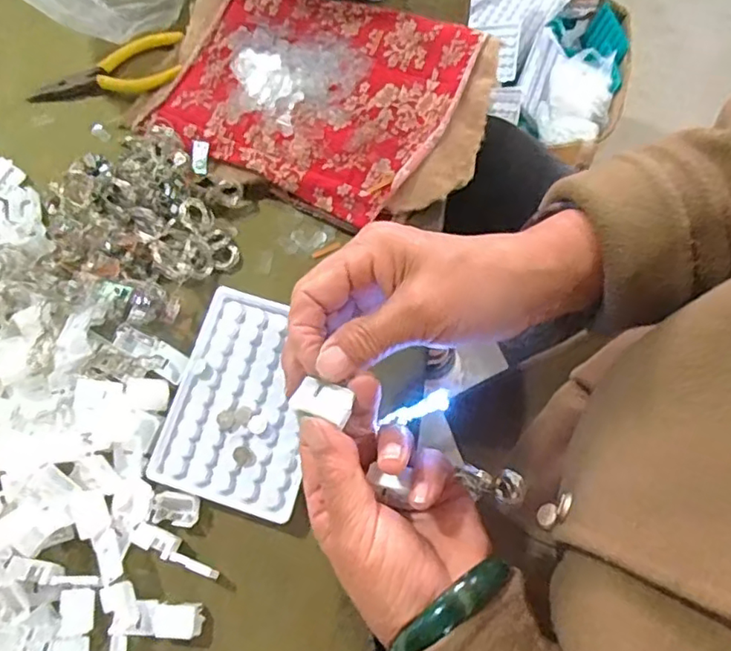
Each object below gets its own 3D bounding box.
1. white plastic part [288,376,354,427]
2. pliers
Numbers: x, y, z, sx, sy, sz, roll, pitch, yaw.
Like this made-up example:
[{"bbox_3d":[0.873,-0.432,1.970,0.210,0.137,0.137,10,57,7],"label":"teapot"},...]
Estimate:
[{"bbox_3d":[-0.019,0.035,0.272,0.027,0.005,0.018,22,77,8],"label":"white plastic part"},{"bbox_3d":[-0.200,-0.198,0.451,0.118,0.015,0.048,-8,75,0],"label":"pliers"}]

